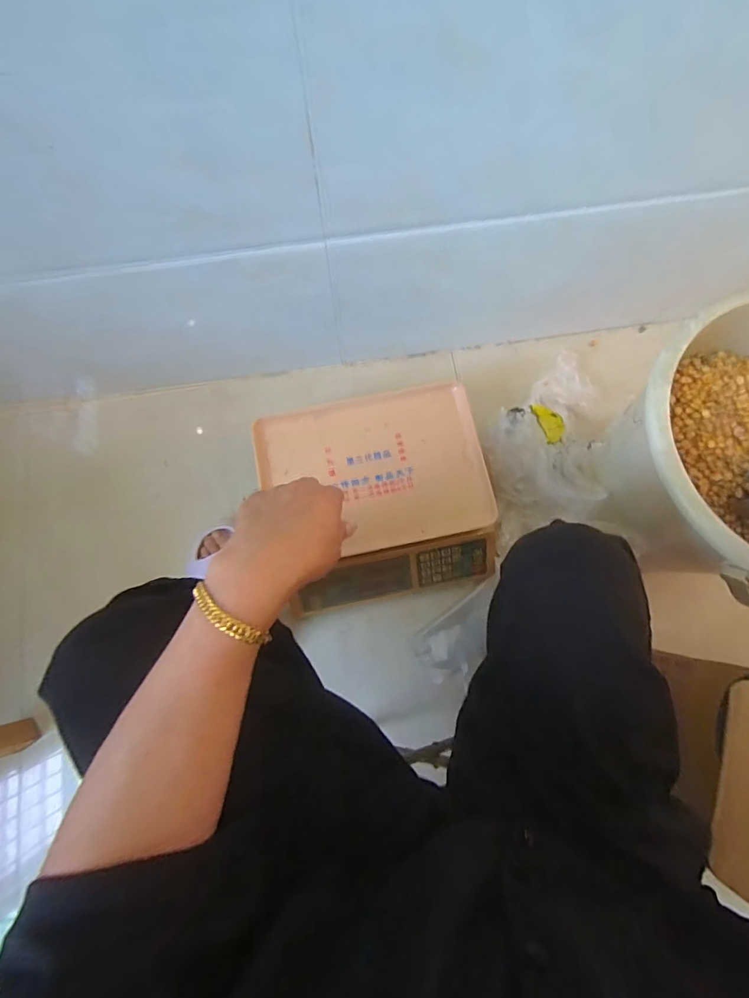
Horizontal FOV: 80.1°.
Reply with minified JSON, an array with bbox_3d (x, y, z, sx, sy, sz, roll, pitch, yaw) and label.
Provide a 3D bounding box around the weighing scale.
[{"bbox_3d":[0.004,-0.004,0.711,0.326,0.120,0.307,-12,77,-3],"label":"weighing scale"}]

